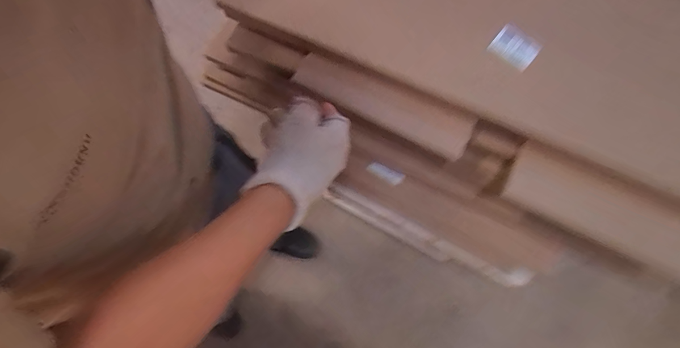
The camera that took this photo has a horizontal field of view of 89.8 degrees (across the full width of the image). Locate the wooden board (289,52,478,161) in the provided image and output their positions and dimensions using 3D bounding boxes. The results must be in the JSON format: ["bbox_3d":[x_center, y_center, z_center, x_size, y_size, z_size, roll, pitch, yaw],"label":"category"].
[{"bbox_3d":[0.054,-0.104,0.491,0.269,0.010,0.061,28,117,15],"label":"wooden board"}]

